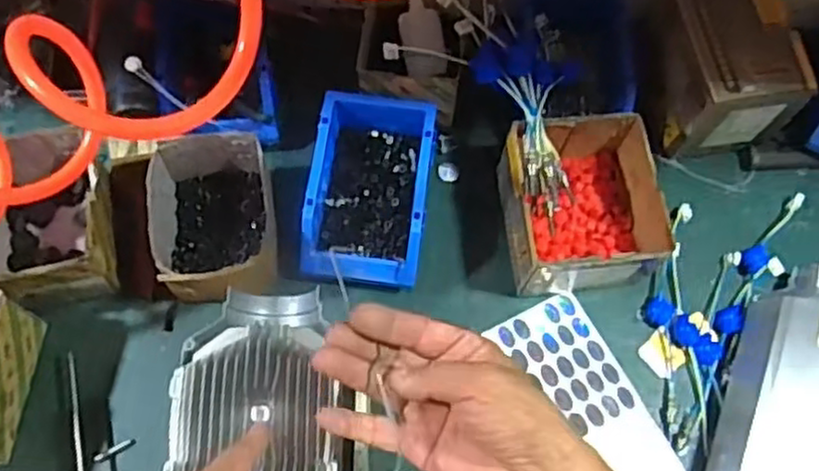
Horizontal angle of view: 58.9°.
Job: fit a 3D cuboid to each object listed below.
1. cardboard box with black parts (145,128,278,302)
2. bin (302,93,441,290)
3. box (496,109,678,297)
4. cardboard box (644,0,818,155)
[{"bbox_3d":[-0.194,-0.012,0.716,0.119,0.082,0.158,-8,69,-6],"label":"cardboard box with black parts"},{"bbox_3d":[-0.041,-0.047,0.735,0.119,0.072,0.187,6,68,0],"label":"bin"},{"bbox_3d":[0.170,-0.027,0.730,0.138,0.102,0.154,-7,68,-5],"label":"box"},{"bbox_3d":[0.328,-0.180,0.766,0.116,0.121,0.156,-8,69,-6],"label":"cardboard box"}]

